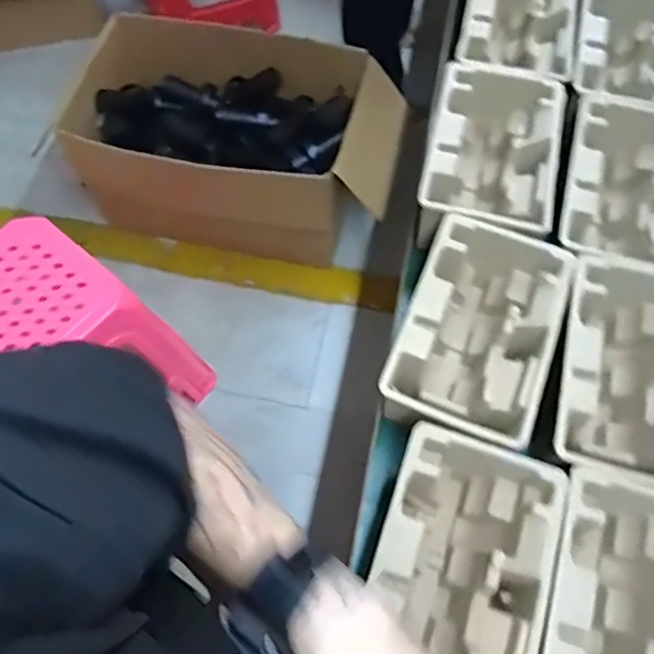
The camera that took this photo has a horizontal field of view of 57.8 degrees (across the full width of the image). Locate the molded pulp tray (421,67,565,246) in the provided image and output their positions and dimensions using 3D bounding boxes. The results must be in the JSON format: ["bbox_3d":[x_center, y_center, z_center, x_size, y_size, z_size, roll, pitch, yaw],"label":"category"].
[{"bbox_3d":[0.196,-0.190,0.731,0.149,0.116,0.227,12,65,6],"label":"molded pulp tray"}]

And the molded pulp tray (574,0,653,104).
[{"bbox_3d":[0.396,-0.357,0.796,0.142,0.097,0.229,13,65,6],"label":"molded pulp tray"}]

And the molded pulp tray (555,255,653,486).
[{"bbox_3d":[0.301,0.056,0.611,0.138,0.108,0.221,13,65,6],"label":"molded pulp tray"}]

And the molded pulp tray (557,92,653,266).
[{"bbox_3d":[0.346,-0.155,0.706,0.145,0.098,0.227,13,65,6],"label":"molded pulp tray"}]

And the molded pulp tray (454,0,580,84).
[{"bbox_3d":[0.257,-0.399,0.821,0.145,0.106,0.234,11,65,5],"label":"molded pulp tray"}]

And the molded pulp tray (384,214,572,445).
[{"bbox_3d":[0.157,0.015,0.638,0.146,0.113,0.224,20,66,9],"label":"molded pulp tray"}]

